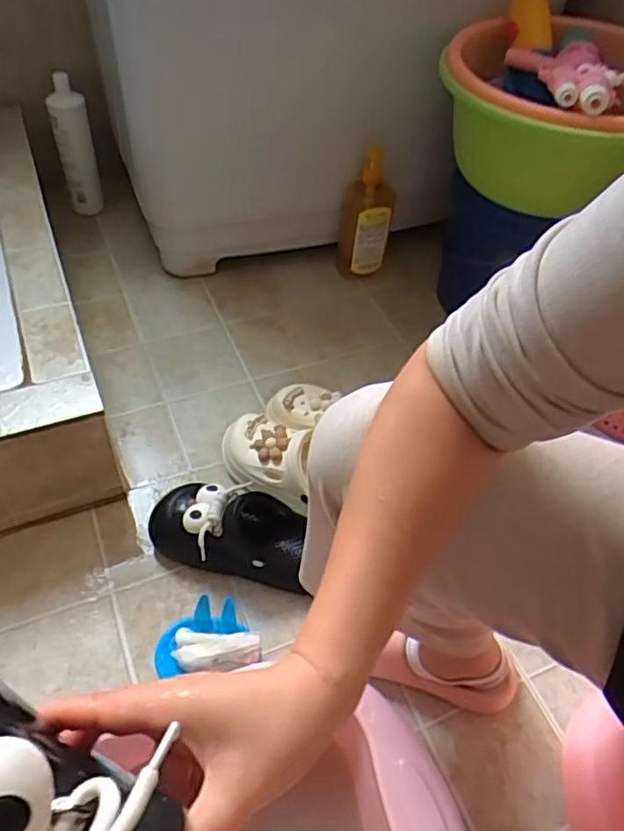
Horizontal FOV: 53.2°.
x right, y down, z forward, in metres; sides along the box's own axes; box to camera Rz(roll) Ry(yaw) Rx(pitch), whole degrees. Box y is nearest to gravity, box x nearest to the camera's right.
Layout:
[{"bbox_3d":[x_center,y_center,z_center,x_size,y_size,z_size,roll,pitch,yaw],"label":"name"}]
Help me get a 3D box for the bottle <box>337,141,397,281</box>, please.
[{"bbox_3d":[0.095,-0.347,1.088,0.086,0.220,0.069,5,49,0],"label":"bottle"}]

